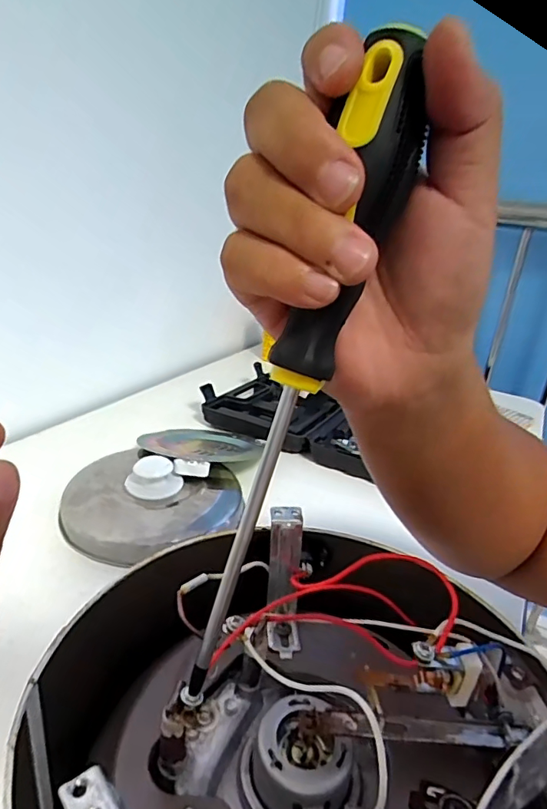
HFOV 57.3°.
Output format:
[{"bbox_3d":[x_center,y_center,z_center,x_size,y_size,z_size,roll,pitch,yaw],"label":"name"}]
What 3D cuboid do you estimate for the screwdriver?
[{"bbox_3d":[0.006,0.000,0.166,0.025,0.219,0.034,14,19,-14],"label":"screwdriver"}]

